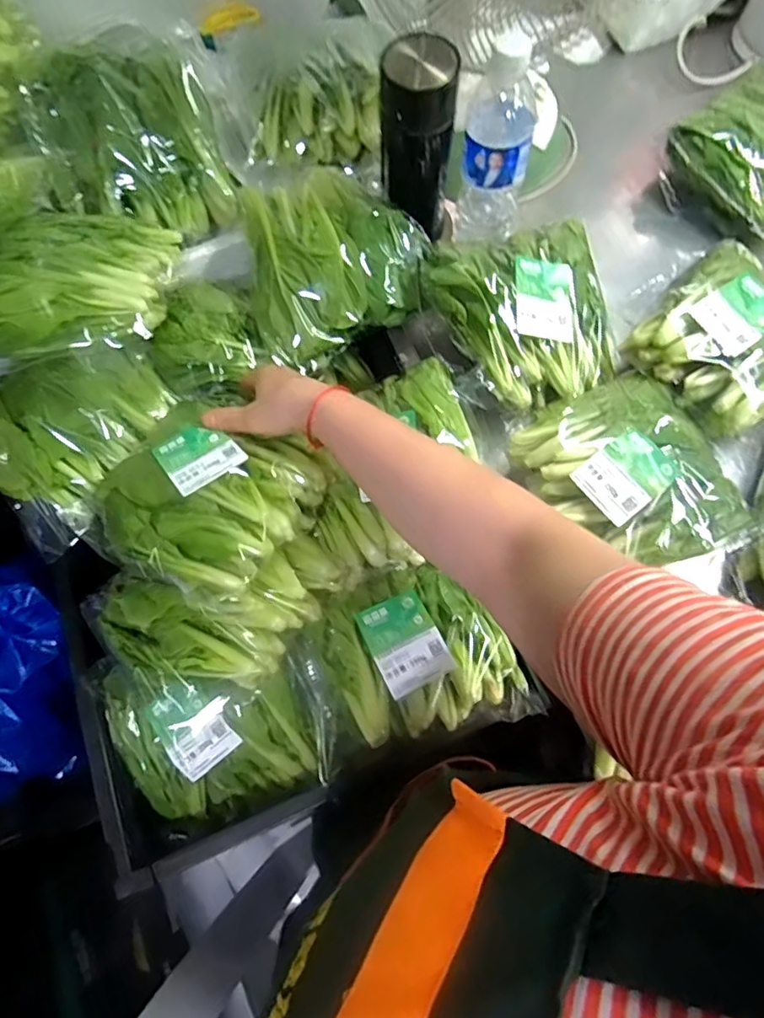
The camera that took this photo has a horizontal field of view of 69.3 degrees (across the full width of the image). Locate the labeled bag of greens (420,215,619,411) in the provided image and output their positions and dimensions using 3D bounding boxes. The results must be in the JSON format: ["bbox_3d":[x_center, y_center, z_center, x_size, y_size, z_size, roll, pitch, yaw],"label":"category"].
[{"bbox_3d":[0.154,-0.196,0.555,0.185,0.055,0.177,-25,100,-16],"label":"labeled bag of greens"}]

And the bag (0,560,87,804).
[{"bbox_3d":[-0.349,0.171,0.504,0.119,0.065,0.206,-11,93,-2],"label":"bag"}]

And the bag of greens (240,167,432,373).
[{"bbox_3d":[-0.052,-0.251,0.558,0.177,0.075,0.151,-23,71,-6],"label":"bag of greens"}]

